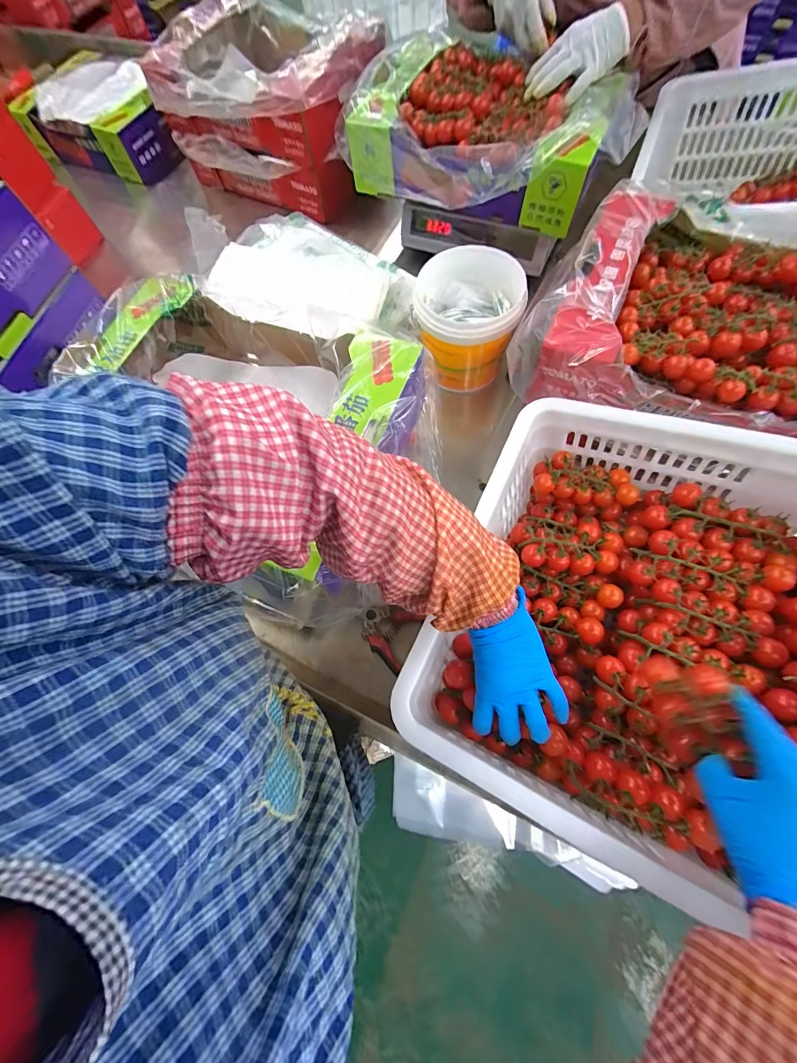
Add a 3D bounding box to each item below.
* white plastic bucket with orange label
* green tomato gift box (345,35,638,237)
[{"bbox_3d":[0.107,-0.340,0.639,0.152,0.143,0.153,-1,68,2],"label":"white plastic bucket with orange label"},{"bbox_3d":[0.147,-0.682,0.663,0.407,0.121,0.313,26,71,12],"label":"green tomato gift box"}]

